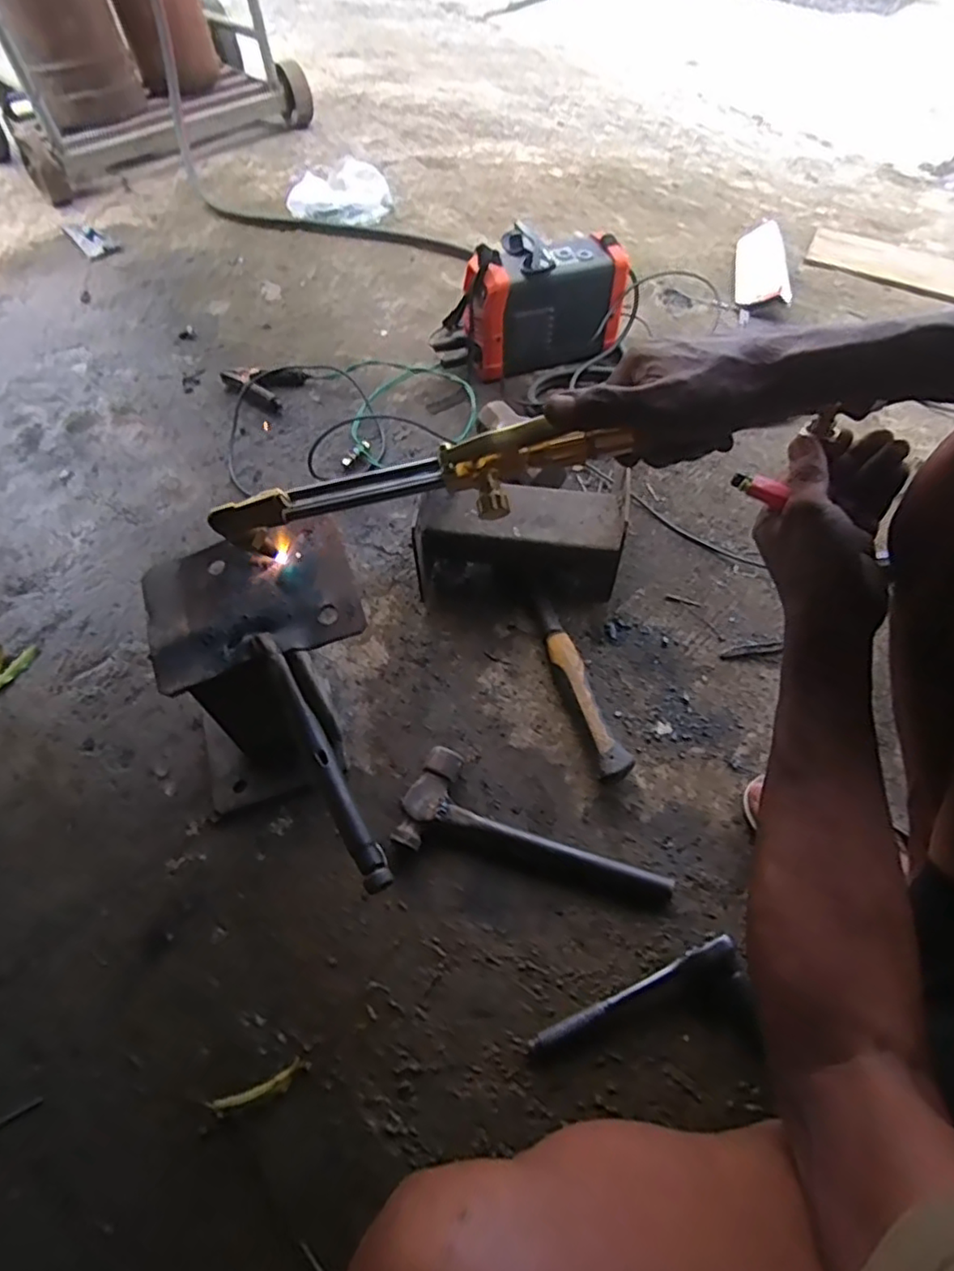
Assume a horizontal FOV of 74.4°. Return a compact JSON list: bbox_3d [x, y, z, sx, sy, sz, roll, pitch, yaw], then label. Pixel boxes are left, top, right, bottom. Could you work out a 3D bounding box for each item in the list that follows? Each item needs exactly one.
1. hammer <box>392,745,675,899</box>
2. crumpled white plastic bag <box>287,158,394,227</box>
[{"bbox_3d":[0.058,0.194,0.627,0.266,0.029,0.098,13,58,11],"label":"hammer"},{"bbox_3d":[-0.305,-0.979,1.405,0.235,0.064,0.160,-11,57,-5],"label":"crumpled white plastic bag"}]

